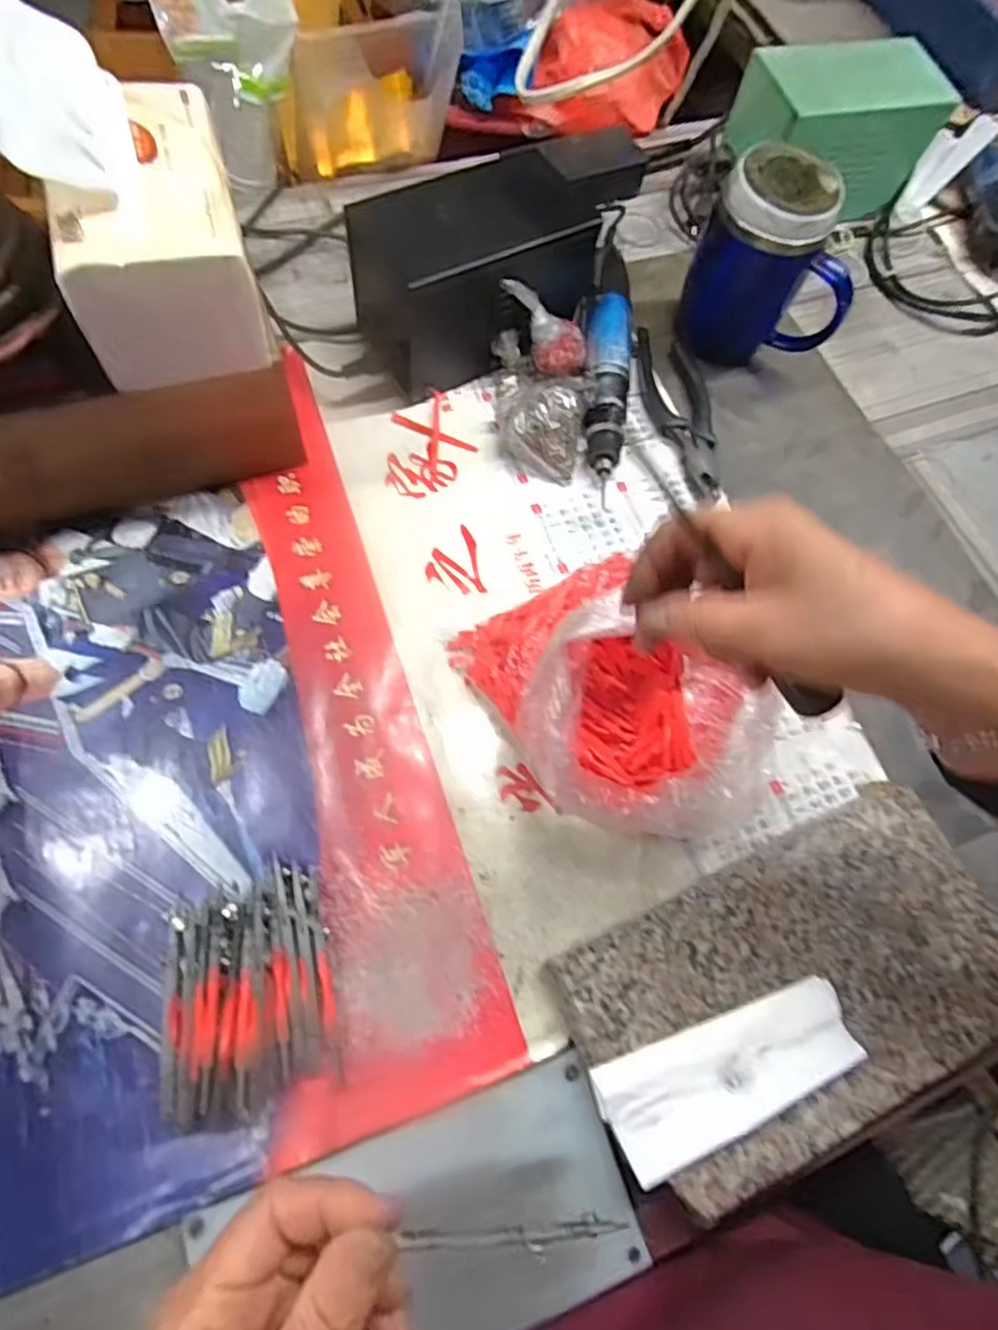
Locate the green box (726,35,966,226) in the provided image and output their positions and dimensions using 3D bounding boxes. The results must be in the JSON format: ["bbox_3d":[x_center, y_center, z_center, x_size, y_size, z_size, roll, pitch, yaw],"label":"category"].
[{"bbox_3d":[0.301,-0.475,0.598,0.167,0.110,0.087,-10,68,-8],"label":"green box"}]

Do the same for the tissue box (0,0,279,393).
[{"bbox_3d":[-0.185,-0.241,0.345,0.093,0.116,0.128,-13,70,-10],"label":"tissue box"}]

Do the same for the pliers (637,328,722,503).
[{"bbox_3d":[0.145,-0.201,0.526,0.047,0.017,0.160,-6,69,-8],"label":"pliers"}]

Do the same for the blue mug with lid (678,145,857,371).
[{"bbox_3d":[0.210,-0.304,0.513,0.116,0.136,0.068,20,67,3],"label":"blue mug with lid"}]

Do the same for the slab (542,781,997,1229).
[{"bbox_3d":[0.163,0.172,0.361,0.239,0.026,0.136,-23,72,-14],"label":"slab"}]

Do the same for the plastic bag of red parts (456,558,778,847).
[{"bbox_3d":[0.074,0.014,0.385,0.140,0.082,0.174,-28,70,-11],"label":"plastic bag of red parts"}]

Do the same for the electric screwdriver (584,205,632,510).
[{"bbox_3d":[0.090,-0.274,0.538,0.035,0.044,0.302,9,67,-2],"label":"electric screwdriver"}]

